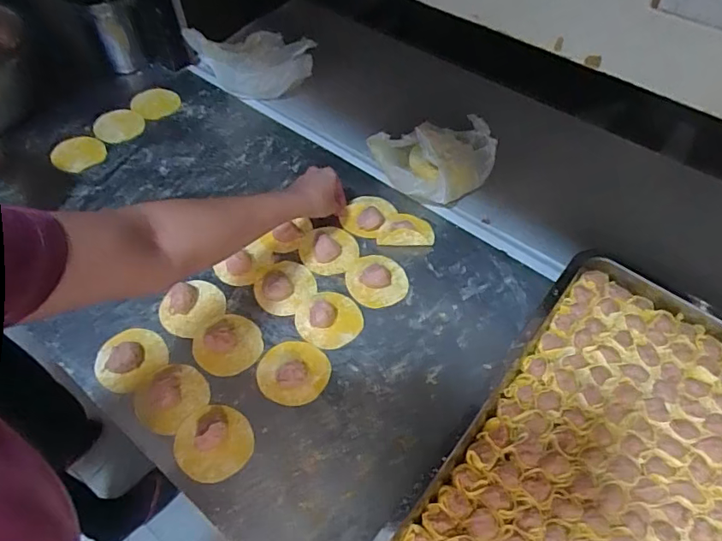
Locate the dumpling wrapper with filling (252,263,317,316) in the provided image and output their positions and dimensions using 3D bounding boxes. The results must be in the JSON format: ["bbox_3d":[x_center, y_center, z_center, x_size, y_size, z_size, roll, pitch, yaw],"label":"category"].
[{"bbox_3d":[-0.100,0.019,0.657,0.071,0.011,0.078,0,55,0],"label":"dumpling wrapper with filling"}]

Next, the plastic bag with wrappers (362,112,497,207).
[{"bbox_3d":[0.105,-0.168,0.721,0.138,0.099,0.127,-34,62,-21],"label":"plastic bag with wrappers"}]

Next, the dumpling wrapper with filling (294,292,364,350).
[{"bbox_3d":[-0.039,0.055,0.614,0.077,0.021,0.076,0,55,0],"label":"dumpling wrapper with filling"}]

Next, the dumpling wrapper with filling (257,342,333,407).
[{"bbox_3d":[-0.080,0.115,0.585,0.082,0.025,0.078,8,55,6],"label":"dumpling wrapper with filling"}]

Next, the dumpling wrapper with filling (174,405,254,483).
[{"bbox_3d":[-0.158,0.180,0.533,0.082,0.027,0.078,0,55,0],"label":"dumpling wrapper with filling"}]

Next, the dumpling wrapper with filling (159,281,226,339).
[{"bbox_3d":[-0.215,0.043,0.631,0.079,0.033,0.066,-39,63,-24],"label":"dumpling wrapper with filling"}]

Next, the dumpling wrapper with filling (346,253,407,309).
[{"bbox_3d":[0.020,0.010,0.651,0.076,0.014,0.077,0,55,0],"label":"dumpling wrapper with filling"}]

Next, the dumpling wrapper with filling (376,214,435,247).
[{"bbox_3d":[0.062,-0.061,0.694,0.077,0.027,0.057,-2,55,-1],"label":"dumpling wrapper with filling"}]

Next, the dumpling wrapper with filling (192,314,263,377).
[{"bbox_3d":[-0.162,0.087,0.603,0.079,0.022,0.075,0,55,0],"label":"dumpling wrapper with filling"}]

